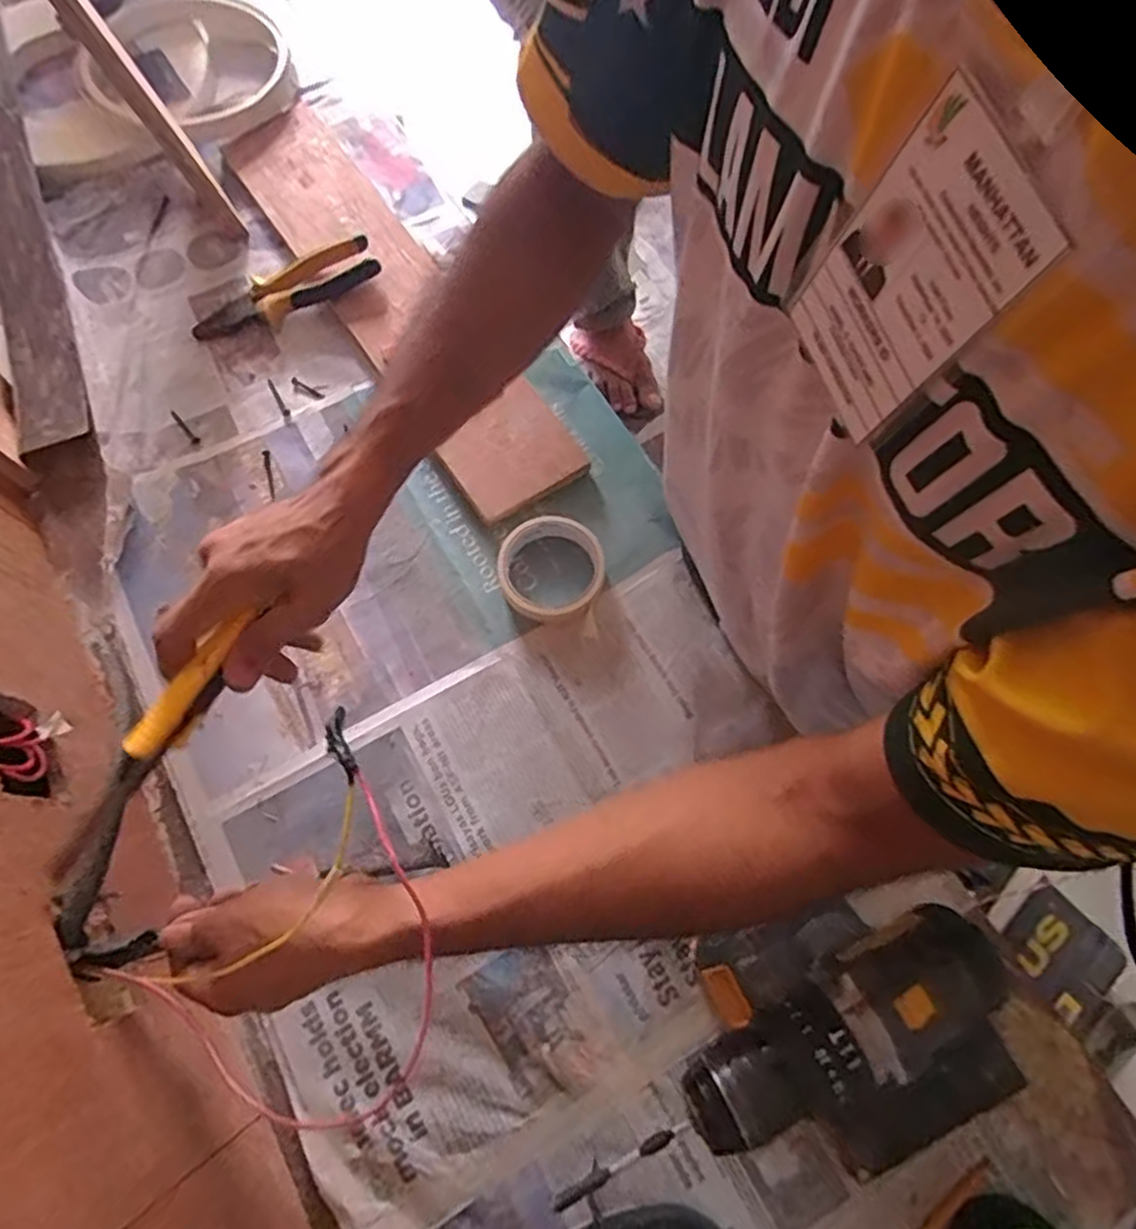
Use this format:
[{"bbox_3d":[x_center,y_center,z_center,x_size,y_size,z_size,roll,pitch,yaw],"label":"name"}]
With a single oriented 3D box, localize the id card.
[{"bbox_3d":[0.096,-0.096,0.207,0.004,0.086,0.056,-15,76,-16],"label":"id card"}]

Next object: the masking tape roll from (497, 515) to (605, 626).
[{"bbox_3d":[-0.014,-0.041,0.614,0.091,0.022,0.089,0,71,0],"label":"masking tape roll"}]

